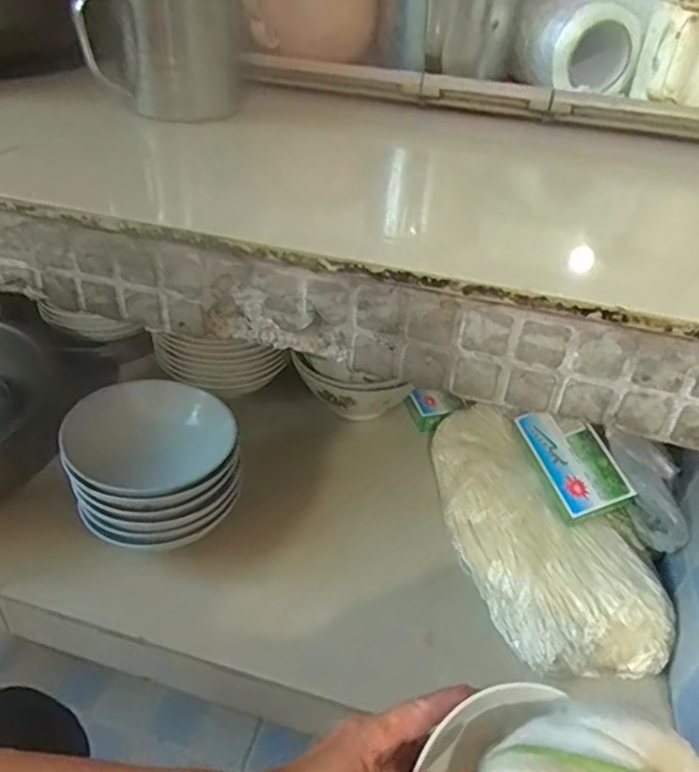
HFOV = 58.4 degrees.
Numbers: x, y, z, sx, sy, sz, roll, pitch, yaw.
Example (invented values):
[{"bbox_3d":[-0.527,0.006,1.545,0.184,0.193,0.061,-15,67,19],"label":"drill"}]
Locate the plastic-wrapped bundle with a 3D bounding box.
[{"bbox_3d":[0.173,0.126,0.616,0.132,0.082,0.306,-8,38,-17],"label":"plastic-wrapped bundle"}]

